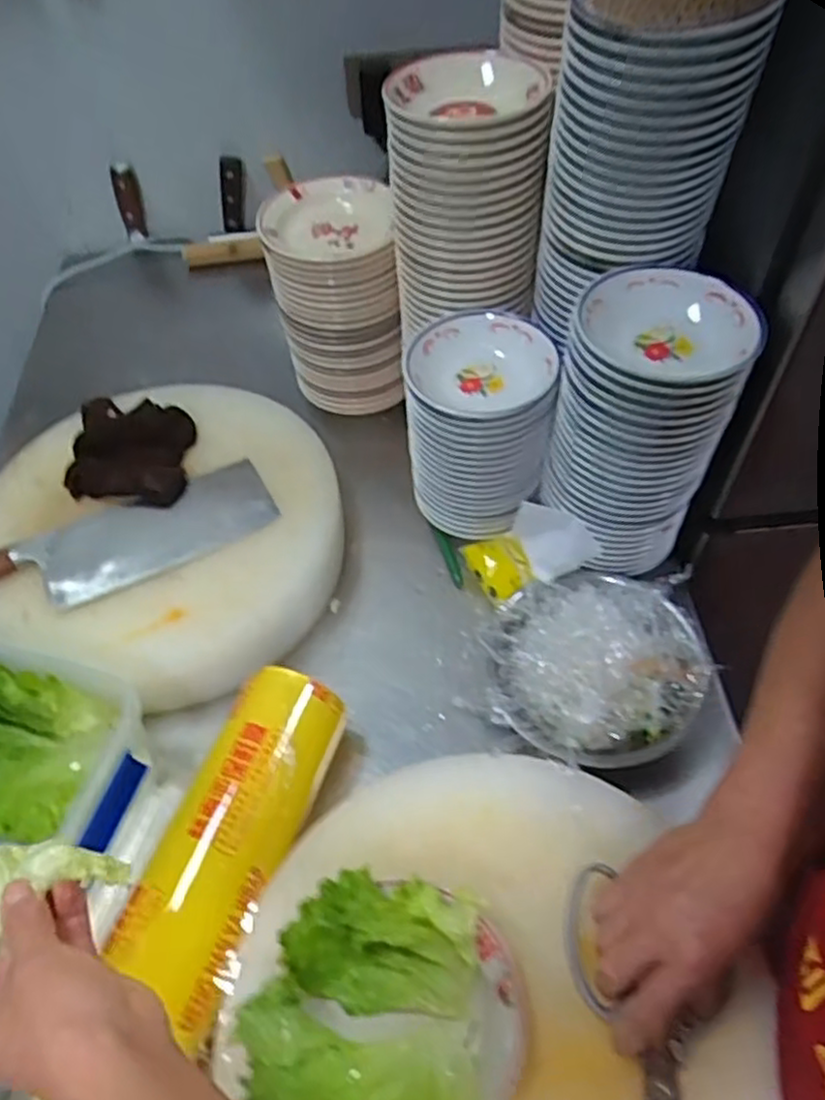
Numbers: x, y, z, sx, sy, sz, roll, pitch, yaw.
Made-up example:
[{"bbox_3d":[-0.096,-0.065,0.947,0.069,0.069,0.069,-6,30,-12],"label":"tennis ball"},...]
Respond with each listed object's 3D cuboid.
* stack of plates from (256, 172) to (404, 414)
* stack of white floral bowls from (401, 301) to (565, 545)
[{"bbox_3d":[-0.084,-0.281,0.834,0.137,0.220,0.144,-8,53,-1],"label":"stack of plates"},{"bbox_3d":[0.065,-0.118,0.715,0.133,0.176,0.130,0,53,4],"label":"stack of white floral bowls"}]

